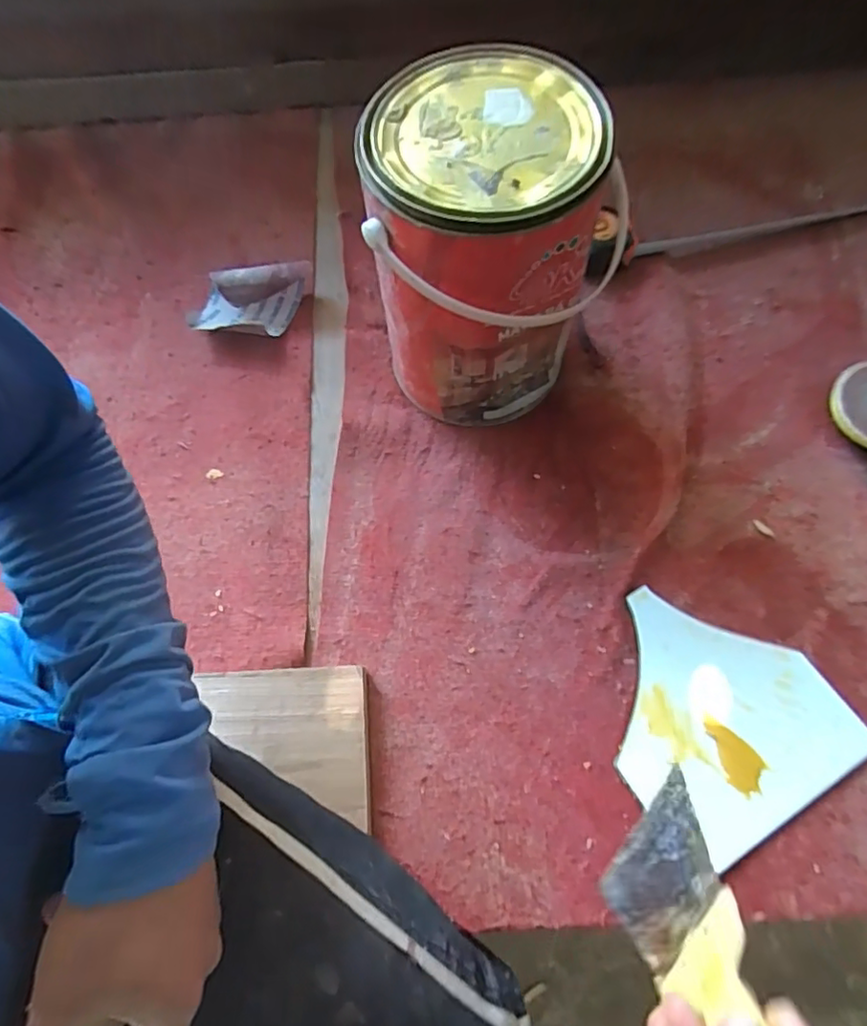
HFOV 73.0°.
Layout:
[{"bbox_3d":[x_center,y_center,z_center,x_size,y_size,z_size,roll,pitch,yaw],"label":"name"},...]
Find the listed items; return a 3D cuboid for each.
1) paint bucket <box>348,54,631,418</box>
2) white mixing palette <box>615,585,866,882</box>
[{"bbox_3d":[0.038,-0.201,0.500,0.159,0.246,0.183,-3,68,0],"label":"paint bucket"},{"bbox_3d":[0.225,0.157,0.479,0.176,0.015,0.193,-31,71,-11],"label":"white mixing palette"}]

